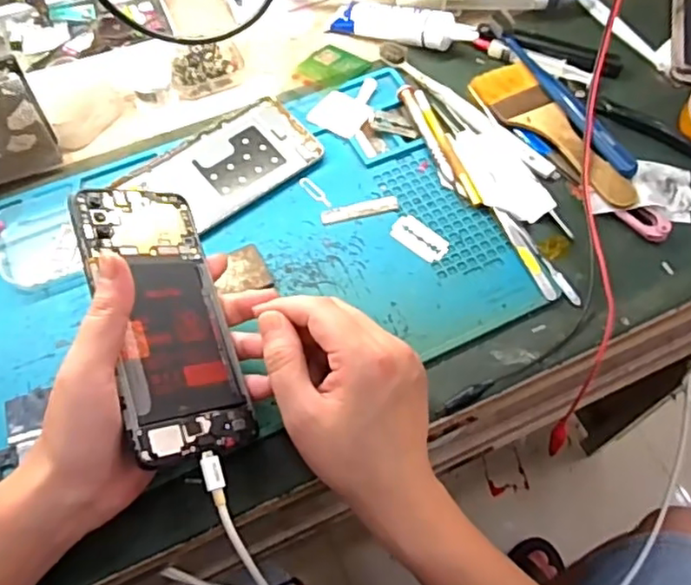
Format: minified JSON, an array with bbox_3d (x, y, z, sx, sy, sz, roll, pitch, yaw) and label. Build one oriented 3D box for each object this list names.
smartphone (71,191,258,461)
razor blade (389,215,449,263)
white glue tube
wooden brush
[{"bbox_3d":[-0.098,0.012,0.343,0.069,0.006,0.157,-5,68,-44],"label":"smartphone"},{"bbox_3d":[0.053,-0.039,0.446,0.043,0.004,0.022,40,68,20],"label":"razor blade"},{"bbox_3d":[0.050,-0.233,0.542,0.125,0.023,0.036,16,62,9],"label":"white glue tube"},{"bbox_3d":[0.158,-0.123,0.485,0.053,0.009,0.163,-22,63,-12],"label":"wooden brush"}]

